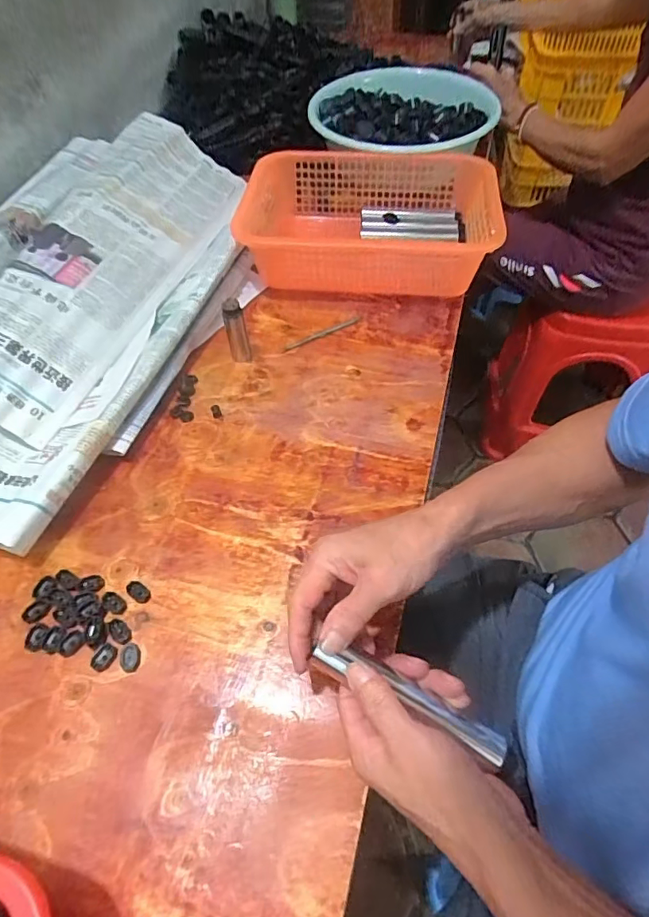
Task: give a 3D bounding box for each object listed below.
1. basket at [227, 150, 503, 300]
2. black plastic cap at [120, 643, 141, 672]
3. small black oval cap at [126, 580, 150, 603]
[{"bbox_3d":[0.059,-0.325,0.716,0.344,0.122,0.243,0,54,2],"label":"basket"},{"bbox_3d":[-0.160,0.164,0.417,0.016,0.004,0.022,-8,52,-4],"label":"black plastic cap"},{"bbox_3d":[-0.166,0.119,0.450,0.023,0.006,0.015,30,59,23],"label":"small black oval cap"}]

